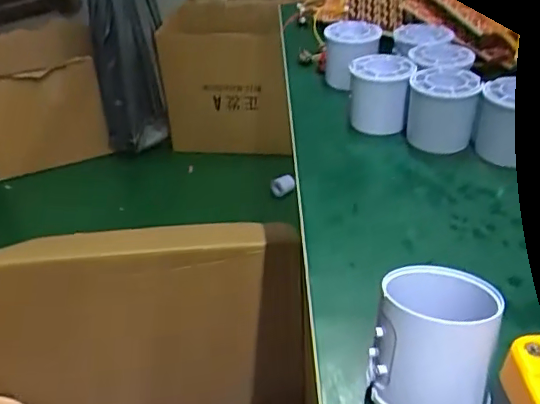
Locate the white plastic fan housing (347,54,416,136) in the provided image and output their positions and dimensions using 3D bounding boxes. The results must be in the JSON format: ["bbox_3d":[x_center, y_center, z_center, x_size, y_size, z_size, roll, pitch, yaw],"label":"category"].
[{"bbox_3d":[0.097,-0.096,0.482,0.054,0.054,0.052,9,37,19],"label":"white plastic fan housing"}]

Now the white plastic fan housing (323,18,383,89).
[{"bbox_3d":[0.083,-0.145,0.557,0.056,0.058,0.059,-23,38,-25],"label":"white plastic fan housing"}]

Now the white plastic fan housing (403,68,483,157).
[{"bbox_3d":[0.141,-0.075,0.455,0.054,0.058,0.047,9,37,19],"label":"white plastic fan housing"}]

